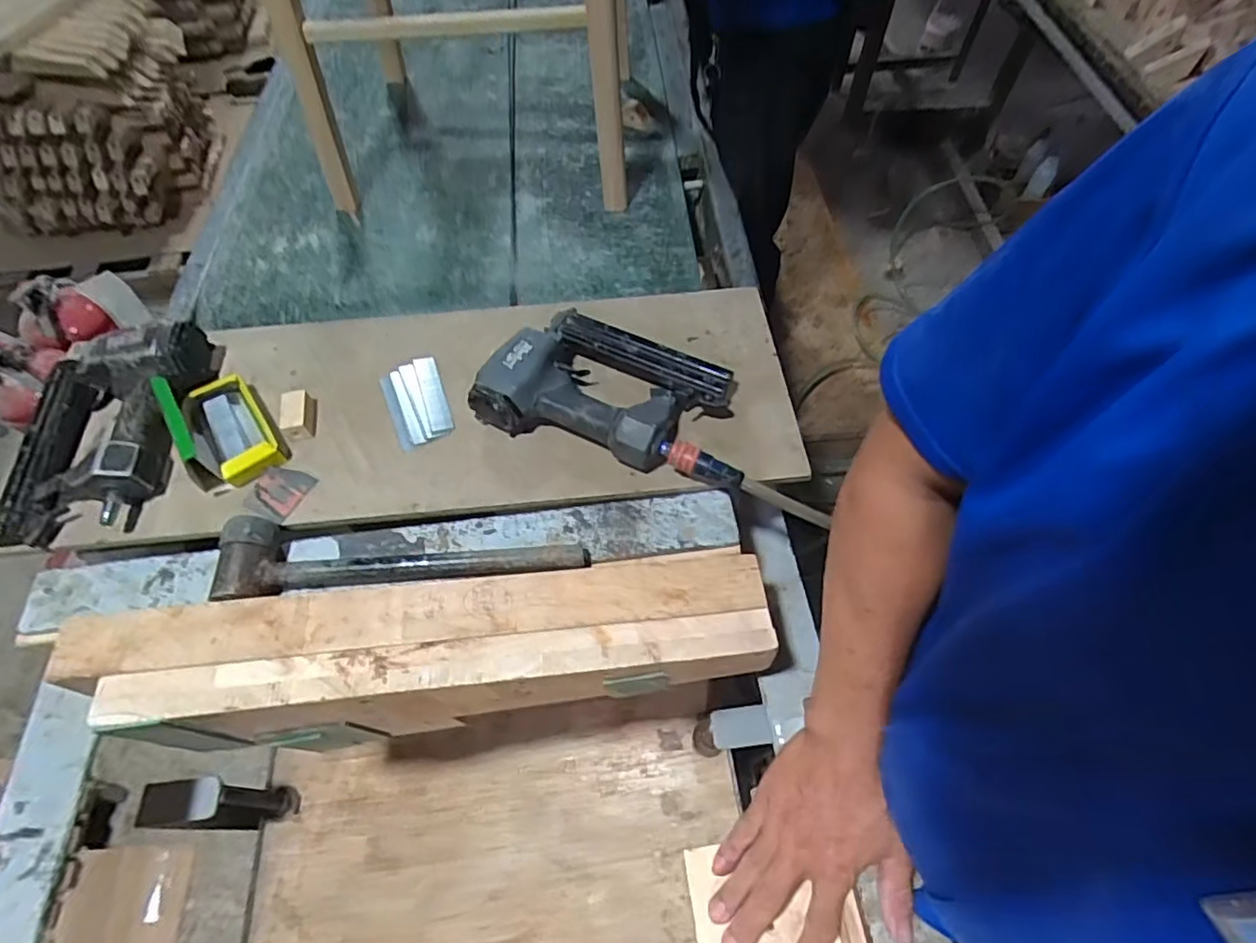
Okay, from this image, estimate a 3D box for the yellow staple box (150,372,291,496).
[{"bbox_3d":[-0.421,-0.049,0.636,0.086,0.071,0.136,-35,64,-19],"label":"yellow staple box"}]

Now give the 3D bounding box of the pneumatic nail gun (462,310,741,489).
[{"bbox_3d":[-0.002,-0.086,0.650,0.277,0.061,0.161,18,61,11],"label":"pneumatic nail gun"}]

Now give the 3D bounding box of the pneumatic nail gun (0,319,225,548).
[{"bbox_3d":[-0.538,-0.053,0.633,0.173,0.061,0.237,-10,59,-5],"label":"pneumatic nail gun"}]

